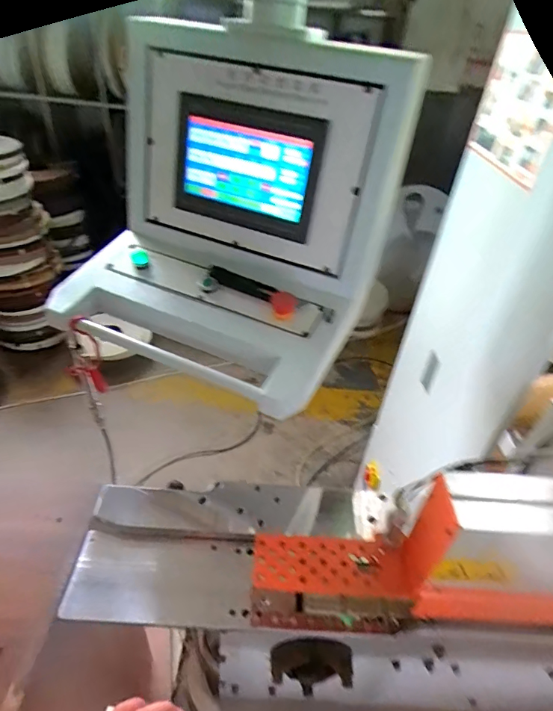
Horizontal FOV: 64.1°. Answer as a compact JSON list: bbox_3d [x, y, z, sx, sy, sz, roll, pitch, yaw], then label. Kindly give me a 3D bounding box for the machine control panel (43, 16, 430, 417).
[{"bbox_3d":[-0.103,-0.242,0.692,0.491,0.405,0.373,19,41,17],"label":"machine control panel"}]

